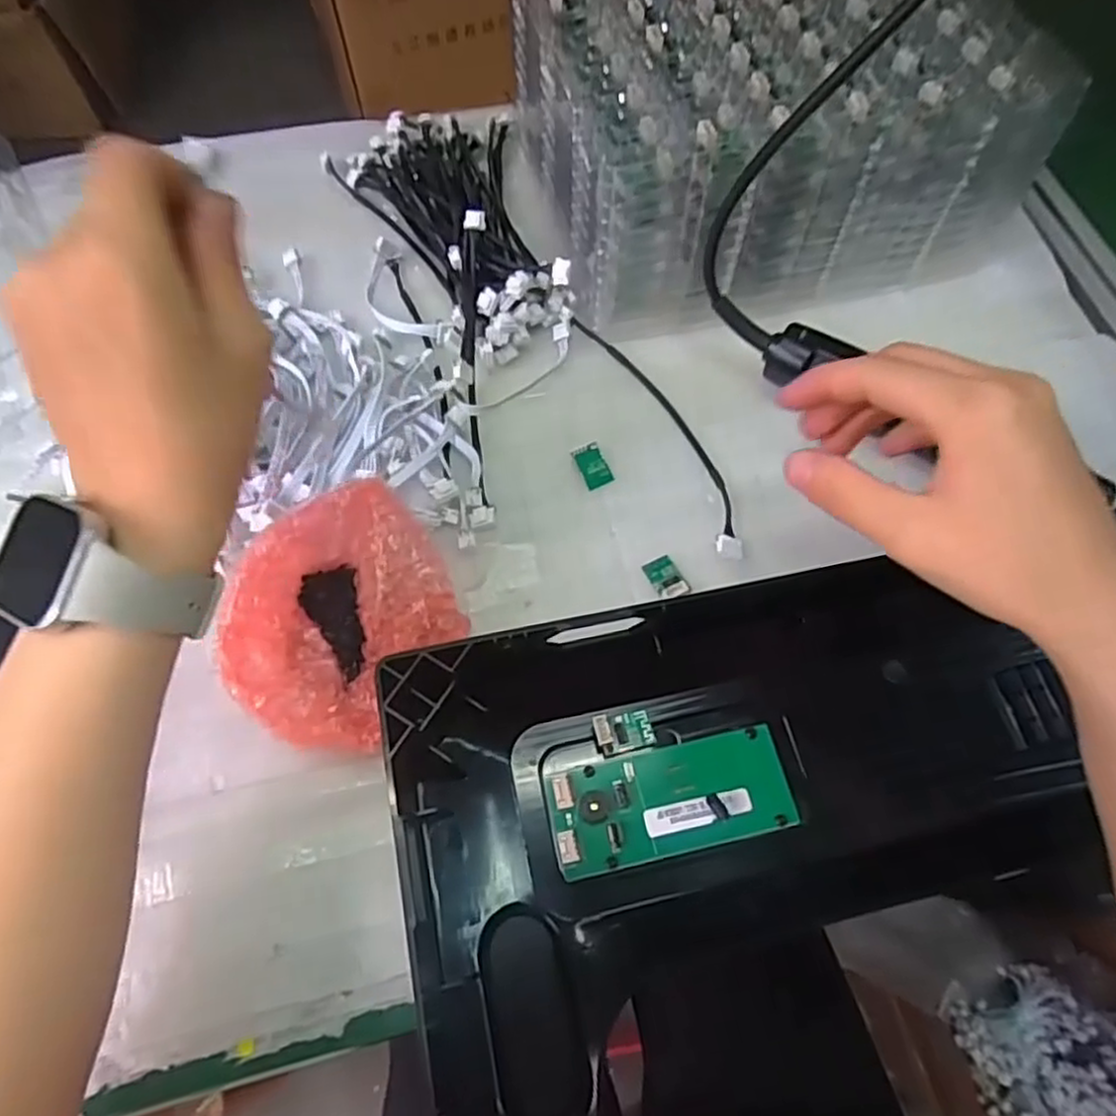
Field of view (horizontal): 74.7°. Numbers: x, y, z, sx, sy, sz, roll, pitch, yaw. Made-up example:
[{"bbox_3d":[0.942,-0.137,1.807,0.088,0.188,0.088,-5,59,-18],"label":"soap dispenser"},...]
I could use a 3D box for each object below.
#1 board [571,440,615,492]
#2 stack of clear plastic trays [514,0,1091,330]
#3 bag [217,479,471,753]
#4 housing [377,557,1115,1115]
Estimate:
[{"bbox_3d":[0.021,-0.053,0.422,0.018,0.004,0.027,-23,83,-13],"label":"board"},{"bbox_3d":[0.131,-0.280,0.473,0.292,0.108,0.218,-18,65,-10],"label":"stack of clear plastic trays"},{"bbox_3d":[-0.100,0.027,0.342,0.094,0.048,0.111,33,68,14],"label":"bag"},{"bbox_3d":[0.188,0.088,0.329,0.498,0.084,0.217,-12,65,-7],"label":"housing"}]

